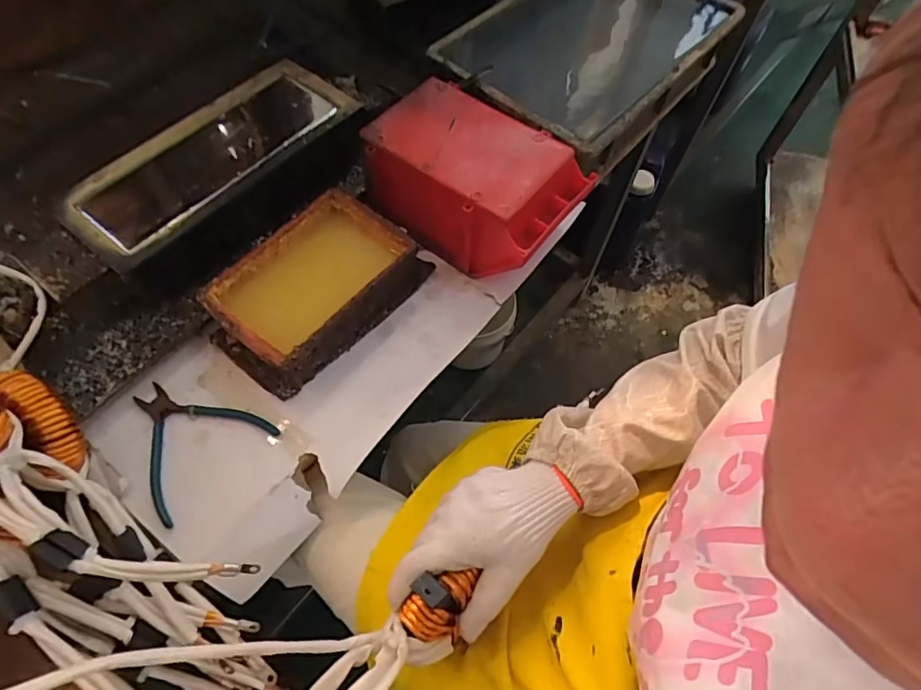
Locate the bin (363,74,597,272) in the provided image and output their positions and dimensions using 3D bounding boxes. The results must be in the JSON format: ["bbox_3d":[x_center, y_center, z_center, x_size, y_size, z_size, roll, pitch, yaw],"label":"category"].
[{"bbox_3d":[0.014,-0.186,0.626,0.231,0.109,0.143,35,66,16],"label":"bin"}]

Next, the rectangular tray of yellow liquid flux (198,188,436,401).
[{"bbox_3d":[-0.157,-0.062,0.594,0.143,0.066,0.225,33,65,15],"label":"rectangular tray of yellow liquid flux"}]

